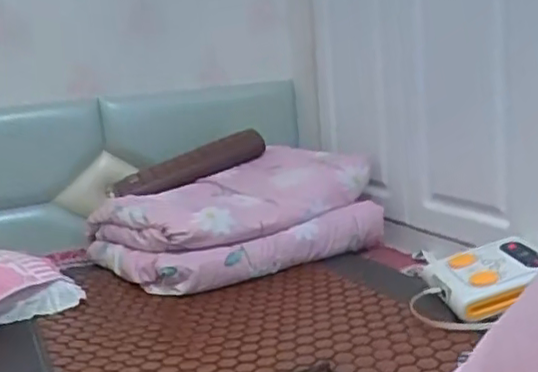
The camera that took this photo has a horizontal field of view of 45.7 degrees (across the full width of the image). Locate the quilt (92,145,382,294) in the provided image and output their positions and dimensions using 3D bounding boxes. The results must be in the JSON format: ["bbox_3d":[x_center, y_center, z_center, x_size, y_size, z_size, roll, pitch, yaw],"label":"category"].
[{"bbox_3d":[-0.065,0.057,1.446,0.579,0.173,0.361,-10,12,-27],"label":"quilt"}]

